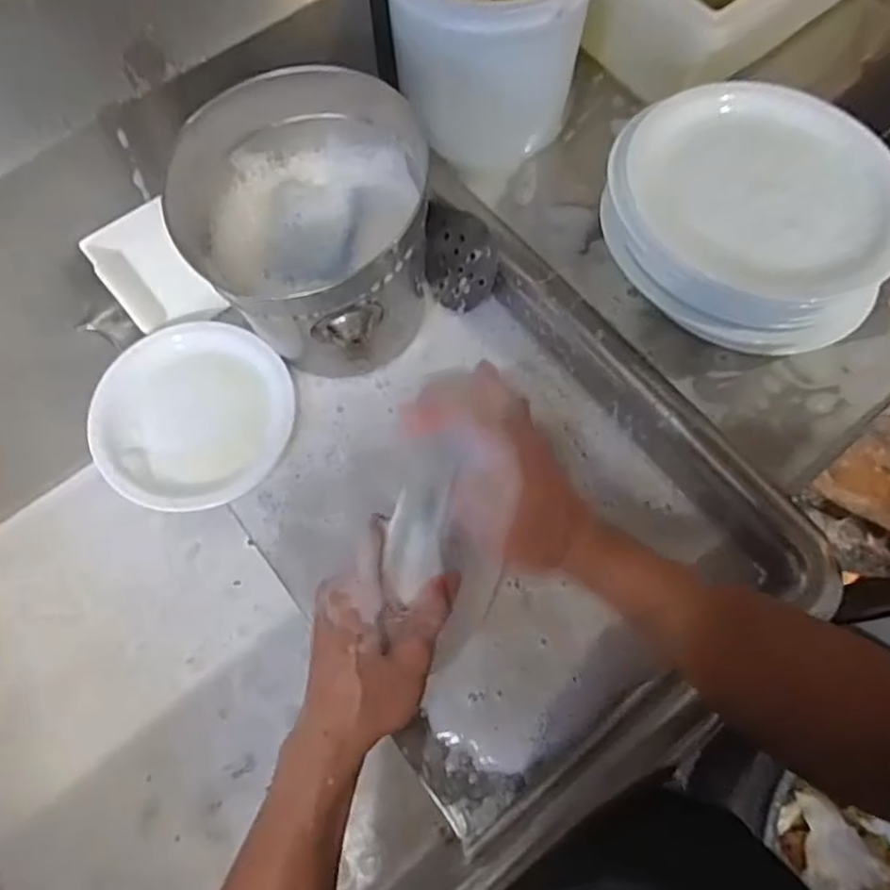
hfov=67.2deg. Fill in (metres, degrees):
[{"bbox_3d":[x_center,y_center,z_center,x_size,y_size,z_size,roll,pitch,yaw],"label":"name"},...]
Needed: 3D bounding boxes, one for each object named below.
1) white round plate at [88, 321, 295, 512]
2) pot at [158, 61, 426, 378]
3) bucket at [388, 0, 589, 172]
[{"bbox_3d":[-0.242,-0.032,0.636,0.179,0.020,0.180,0,70,1],"label":"white round plate"},{"bbox_3d":[-0.106,-0.186,0.594,0.191,0.180,0.185,0,70,1],"label":"pot"},{"bbox_3d":[0.040,-0.420,0.660,0.184,0.183,0.195,0,70,1],"label":"bucket"}]

